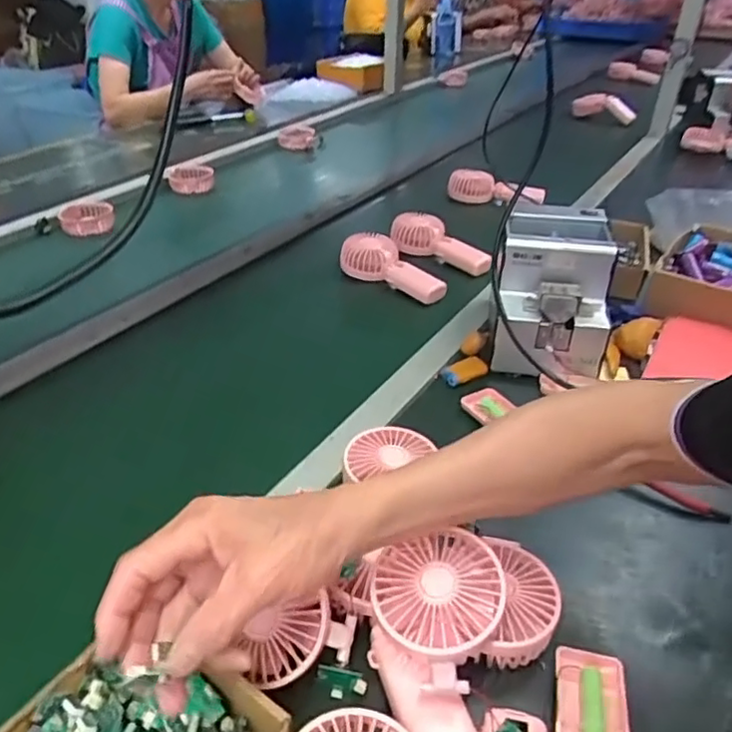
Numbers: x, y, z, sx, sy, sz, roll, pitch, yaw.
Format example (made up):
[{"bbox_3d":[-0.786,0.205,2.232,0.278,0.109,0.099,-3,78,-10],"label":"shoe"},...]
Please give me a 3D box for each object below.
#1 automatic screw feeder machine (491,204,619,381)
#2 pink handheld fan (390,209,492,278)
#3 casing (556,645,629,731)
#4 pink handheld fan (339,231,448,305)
[{"bbox_3d":[0.221,-0.085,0.766,0.123,0.159,0.171,7,35,9],"label":"automatic screw feeder machine"},{"bbox_3d":[0.118,-0.200,1.020,0.183,0.053,0.058,26,42,32],"label":"pink handheld fan"},{"bbox_3d":[0.150,0.240,0.427,0.046,0.018,0.095,8,35,11],"label":"casing"},{"bbox_3d":[0.041,-0.154,0.963,0.165,0.032,0.086,30,70,18],"label":"pink handheld fan"}]

